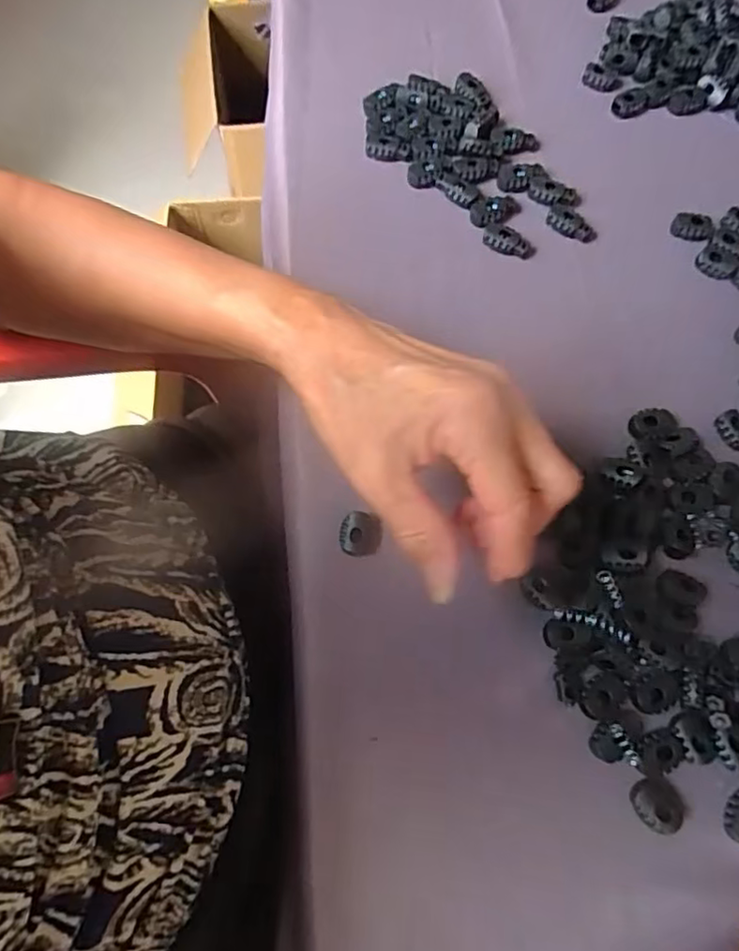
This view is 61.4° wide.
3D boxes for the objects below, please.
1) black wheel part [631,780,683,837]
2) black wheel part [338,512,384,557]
[{"bbox_3d":[0.130,0.149,0.281,0.024,0.008,0.020,34,75,9],"label":"black wheel part"},{"bbox_3d":[-0.004,0.031,0.321,0.021,0.012,0.022,6,72,1],"label":"black wheel part"}]

